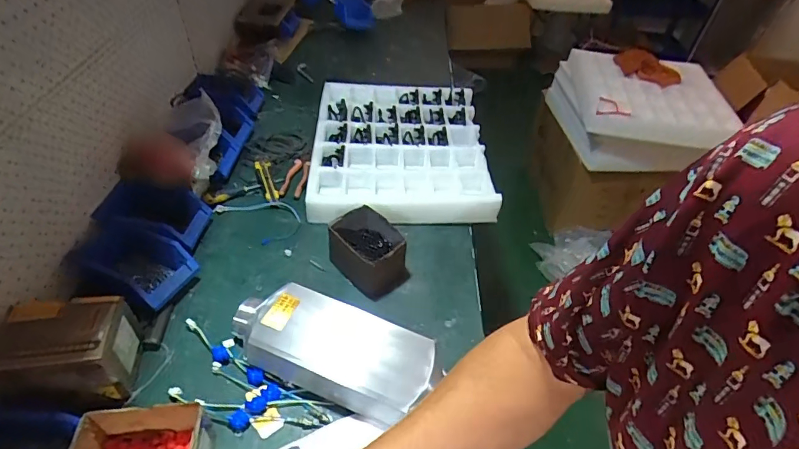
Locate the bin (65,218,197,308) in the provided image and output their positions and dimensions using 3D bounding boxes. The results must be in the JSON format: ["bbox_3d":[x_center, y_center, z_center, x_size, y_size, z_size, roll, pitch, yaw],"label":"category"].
[{"bbox_3d":[-0.481,0.071,0.813,0.194,0.079,0.136,15,45,11],"label":"bin"}]

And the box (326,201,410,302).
[{"bbox_3d":[-0.055,0.055,0.890,0.121,0.104,0.146,-33,55,-32],"label":"box"}]

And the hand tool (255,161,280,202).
[{"bbox_3d":[-0.312,-0.105,1.066,0.033,0.017,0.123,-16,63,-20],"label":"hand tool"}]

